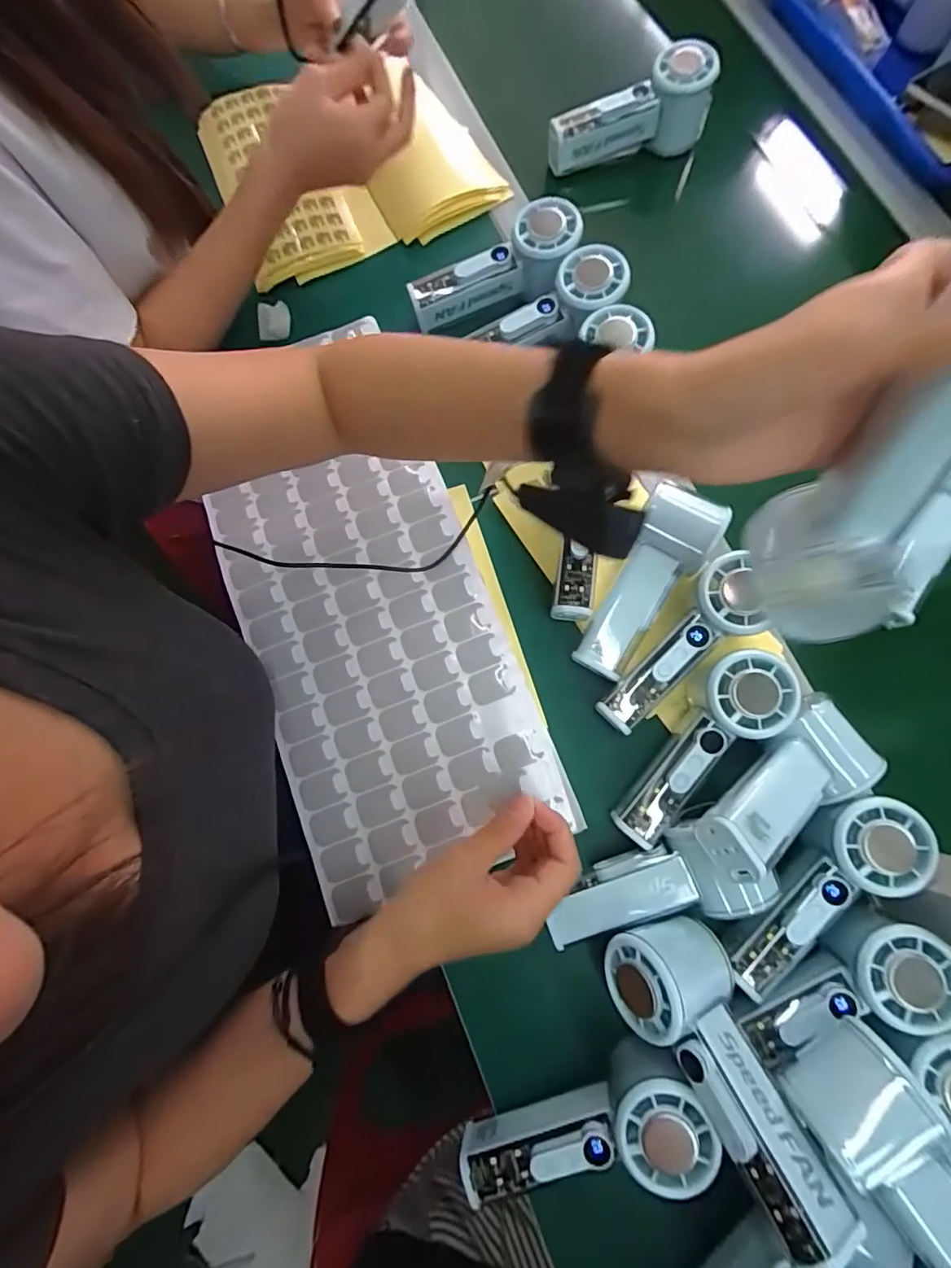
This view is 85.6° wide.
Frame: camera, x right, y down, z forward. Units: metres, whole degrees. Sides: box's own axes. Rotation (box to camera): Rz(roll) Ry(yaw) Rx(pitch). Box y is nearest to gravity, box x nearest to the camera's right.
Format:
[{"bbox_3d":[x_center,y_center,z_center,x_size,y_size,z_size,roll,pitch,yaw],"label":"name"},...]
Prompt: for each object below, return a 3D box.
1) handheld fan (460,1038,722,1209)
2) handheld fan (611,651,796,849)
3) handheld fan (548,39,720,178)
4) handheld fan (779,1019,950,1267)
[{"bbox_3d":[0.067,0.305,0.321,0.153,0.053,0.059,-23,76,13],"label":"handheld fan"},{"bbox_3d":[0.157,0.078,0.366,0.057,0.057,0.154,39,96,10],"label":"handheld fan"},{"bbox_3d":[0.145,-0.501,0.492,0.152,0.060,0.050,-10,77,-1],"label":"handheld fan"},{"bbox_3d":[0.236,0.286,0.258,0.058,0.056,0.149,-37,78,-7],"label":"handheld fan"}]

